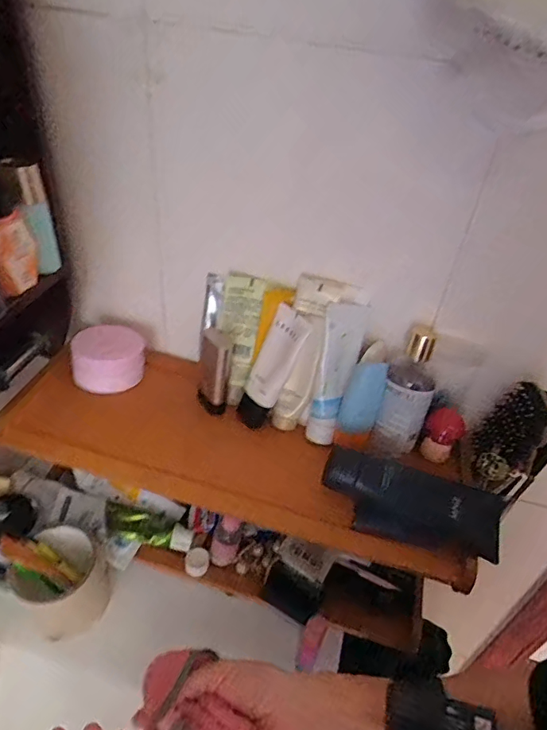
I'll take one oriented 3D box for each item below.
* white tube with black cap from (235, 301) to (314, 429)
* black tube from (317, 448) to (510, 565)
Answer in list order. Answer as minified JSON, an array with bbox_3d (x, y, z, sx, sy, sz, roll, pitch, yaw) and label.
[{"bbox_3d":[0.000,0.006,0.531,0.046,0.135,0.024,35,21,30],"label":"white tube with black cap"},{"bbox_3d":[0.129,0.129,0.478,0.163,0.055,0.061,12,39,6],"label":"black tube"}]

